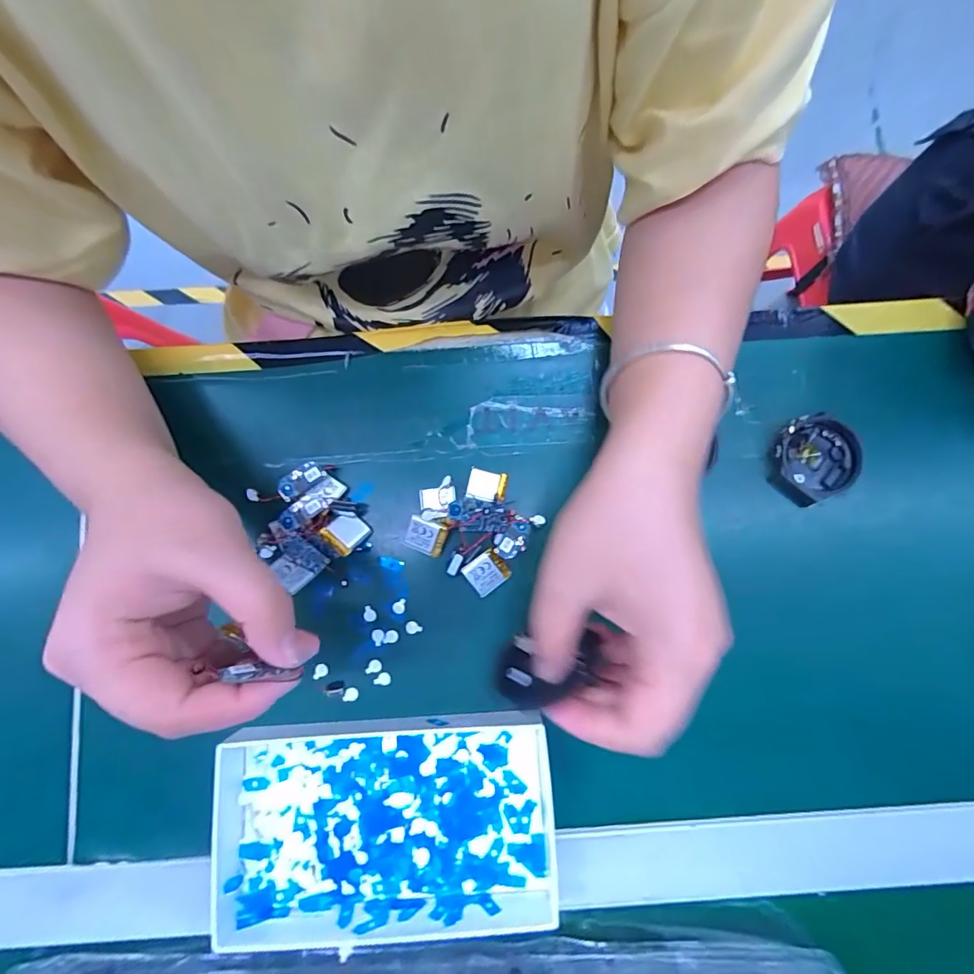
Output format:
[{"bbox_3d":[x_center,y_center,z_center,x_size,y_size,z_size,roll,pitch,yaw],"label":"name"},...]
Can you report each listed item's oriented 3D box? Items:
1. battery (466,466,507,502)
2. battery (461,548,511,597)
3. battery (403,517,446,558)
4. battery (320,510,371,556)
[{"bbox_3d":[0.000,-0.001,0.287,0.023,0.006,0.020,13,82,0],"label":"battery"},{"bbox_3d":[-0.001,0.051,0.281,0.023,0.005,0.021,-36,85,-6],"label":"battery"},{"bbox_3d":[-0.037,0.029,0.280,0.023,0.004,0.021,20,109,-4],"label":"battery"},{"bbox_3d":[-0.083,0.026,0.280,0.021,0.007,0.021,40,83,4],"label":"battery"}]

